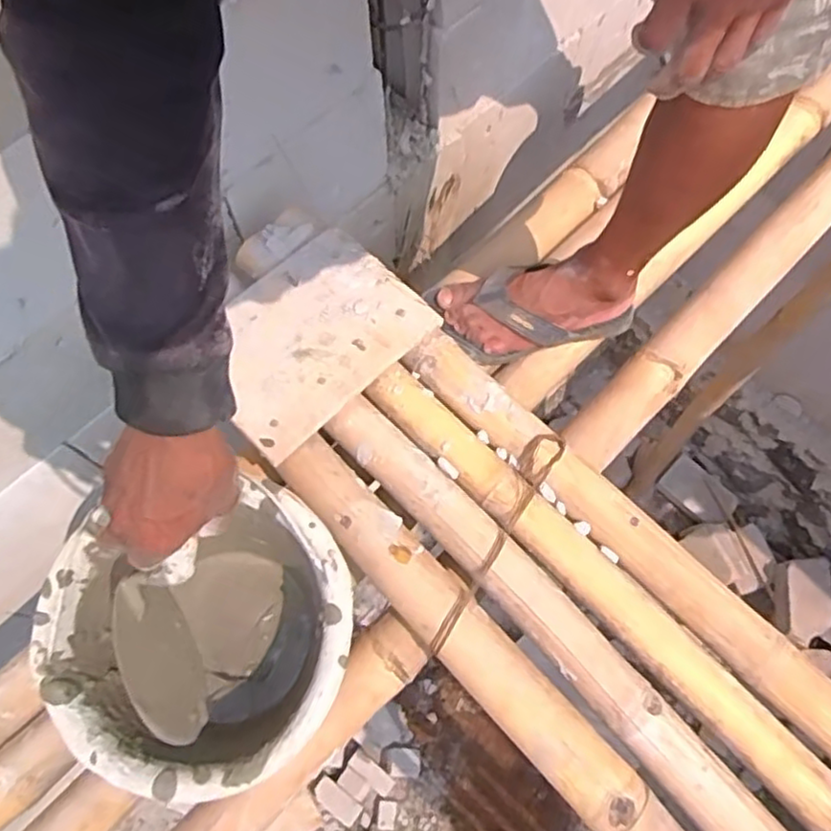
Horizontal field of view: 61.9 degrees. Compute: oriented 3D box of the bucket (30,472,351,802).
[{"bbox_3d":[-0.174,0.206,0.623,0.243,0.154,0.223,0,68,1],"label":"bucket"}]

